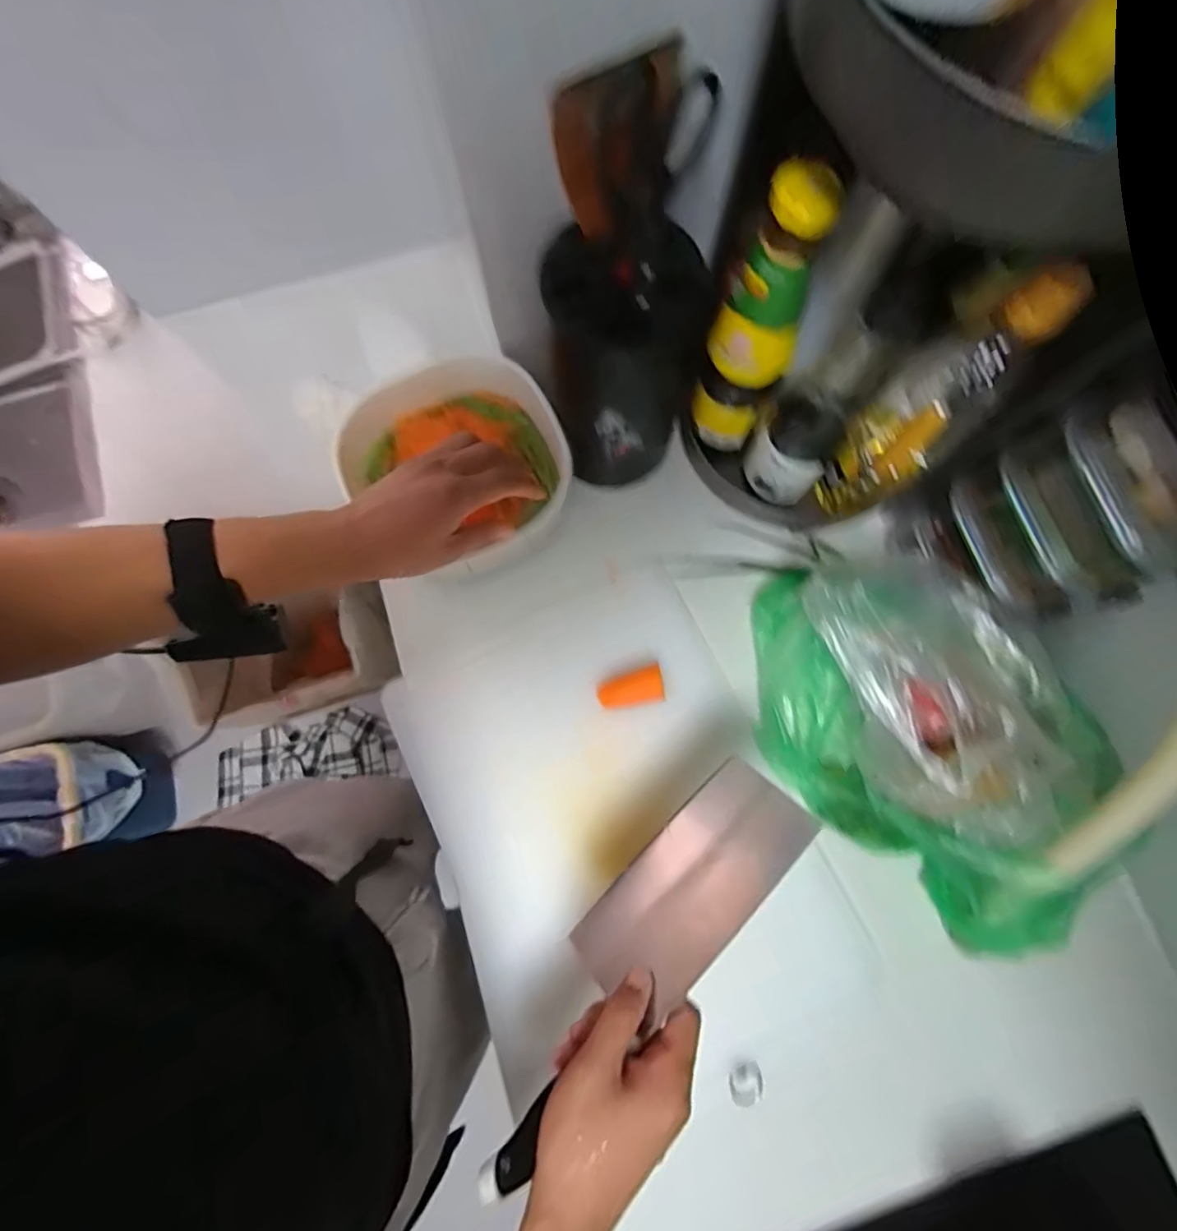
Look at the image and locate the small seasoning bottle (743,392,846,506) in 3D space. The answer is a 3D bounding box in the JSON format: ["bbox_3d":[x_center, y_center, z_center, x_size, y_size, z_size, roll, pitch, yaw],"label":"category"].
[{"bbox_3d":[0.185,-0.147,0.488,0.061,0.090,0.063,0,78,0],"label":"small seasoning bottle"}]

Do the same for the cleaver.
[{"bbox_3d":[0.029,0.226,0.369,0.290,0.017,0.080,-47,49,-5],"label":"cleaver"}]

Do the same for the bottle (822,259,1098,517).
[{"bbox_3d":[0.254,-0.153,0.412,0.078,0.232,0.068,-36,81,-7],"label":"bottle"}]

